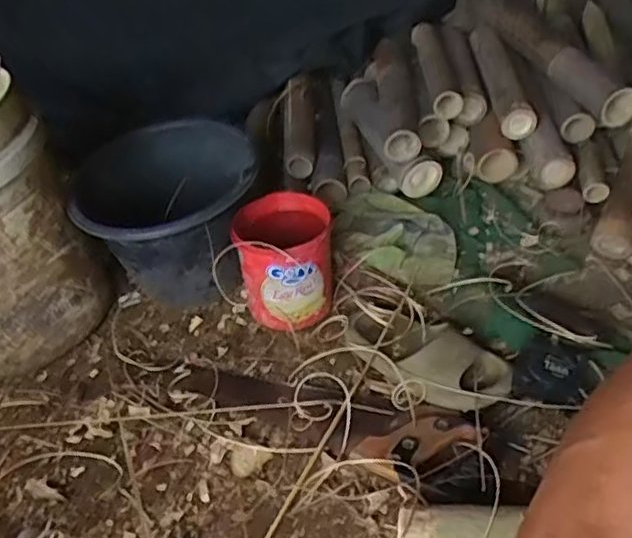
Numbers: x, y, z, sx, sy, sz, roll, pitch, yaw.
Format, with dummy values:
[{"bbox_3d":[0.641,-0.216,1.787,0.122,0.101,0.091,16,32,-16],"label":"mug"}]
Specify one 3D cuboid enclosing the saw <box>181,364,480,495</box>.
[{"bbox_3d":[-0.001,0.173,0.875,0.377,0.029,0.126,18,46,27],"label":"saw"}]

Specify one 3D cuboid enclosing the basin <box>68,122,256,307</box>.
[{"bbox_3d":[-0.221,-0.079,1.066,0.266,0.224,0.273,-4,40,4],"label":"basin"}]

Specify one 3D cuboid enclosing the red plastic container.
[{"bbox_3d":[-0.043,-0.009,0.995,0.131,0.156,0.137,-5,40,3],"label":"red plastic container"}]

